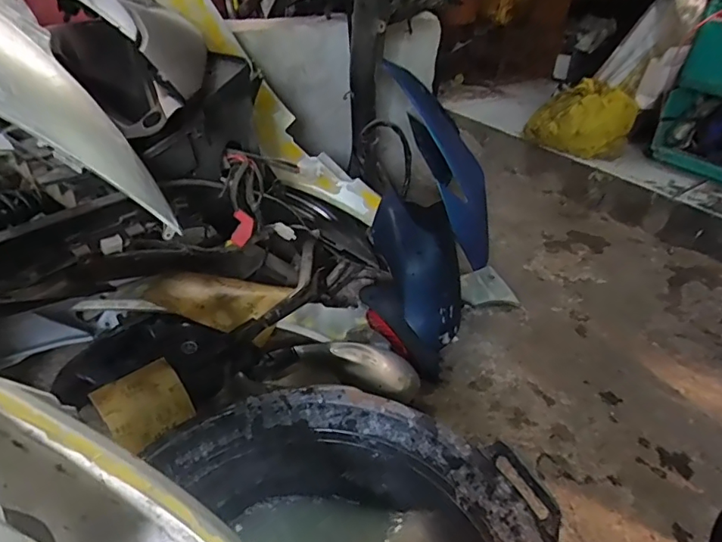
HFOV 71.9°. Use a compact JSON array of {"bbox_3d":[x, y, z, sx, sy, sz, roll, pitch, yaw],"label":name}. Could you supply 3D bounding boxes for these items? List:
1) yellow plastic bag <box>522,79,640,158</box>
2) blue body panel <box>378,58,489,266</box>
[{"bbox_3d":[0.653,-0.456,1.482,0.287,0.179,0.217,21,36,20],"label":"yellow plastic bag"},{"bbox_3d":[0.193,-0.229,1.056,0.073,0.469,0.149,-16,13,44],"label":"blue body panel"}]

